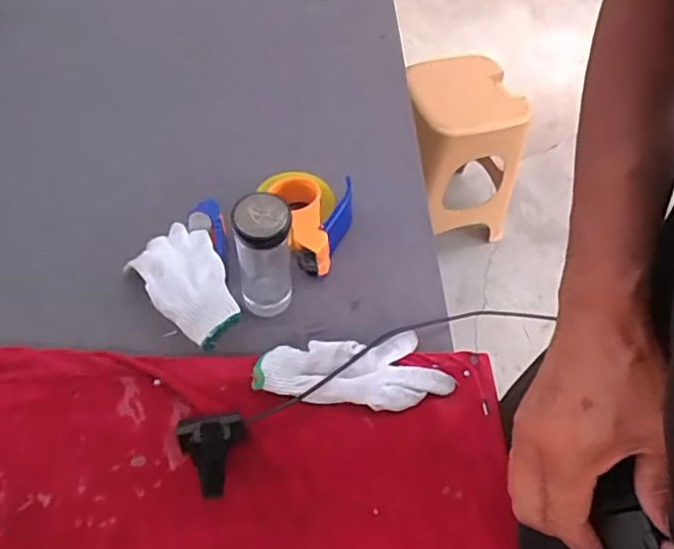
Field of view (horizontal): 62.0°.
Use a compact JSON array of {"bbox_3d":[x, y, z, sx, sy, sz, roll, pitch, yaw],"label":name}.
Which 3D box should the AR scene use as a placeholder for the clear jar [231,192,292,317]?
[{"bbox_3d":[-0.089,-0.025,0.688,0.064,0.162,0.076,-5,56,-9],"label":"clear jar"}]

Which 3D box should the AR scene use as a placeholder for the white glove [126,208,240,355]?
[{"bbox_3d":[-0.197,0.007,0.715,0.118,0.041,0.177,-15,58,-15],"label":"white glove"}]

